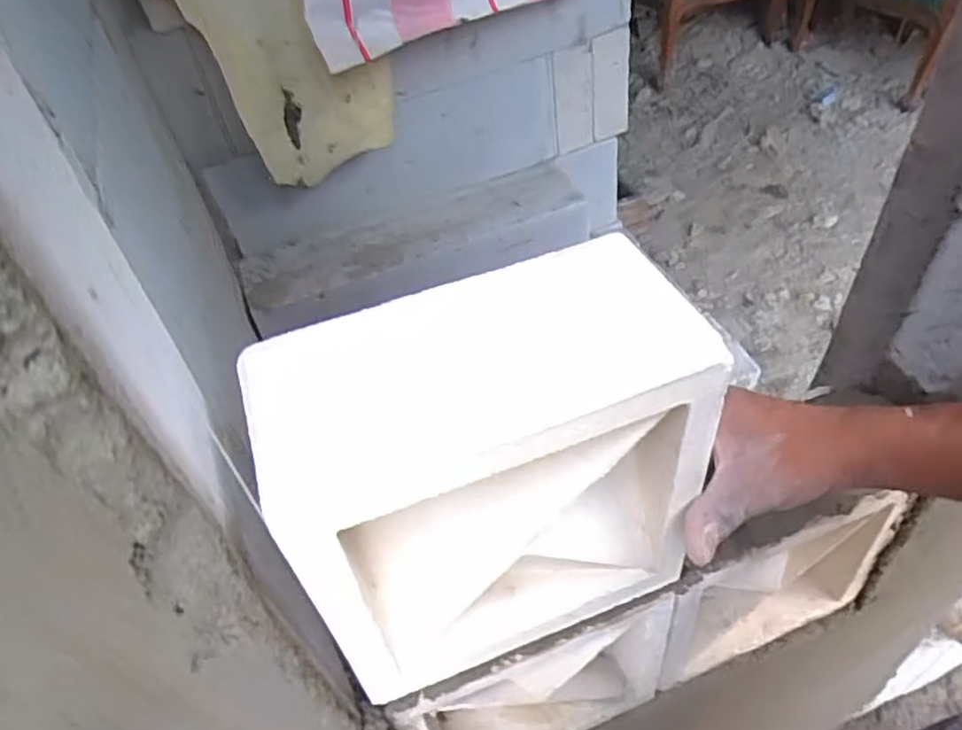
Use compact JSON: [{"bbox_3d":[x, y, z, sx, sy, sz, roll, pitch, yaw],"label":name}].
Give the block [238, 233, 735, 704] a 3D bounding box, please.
[{"bbox_3d":[0.002,0.056,0.364,0.196,0.191,0.101,-19,48,-10],"label":"block"}]

